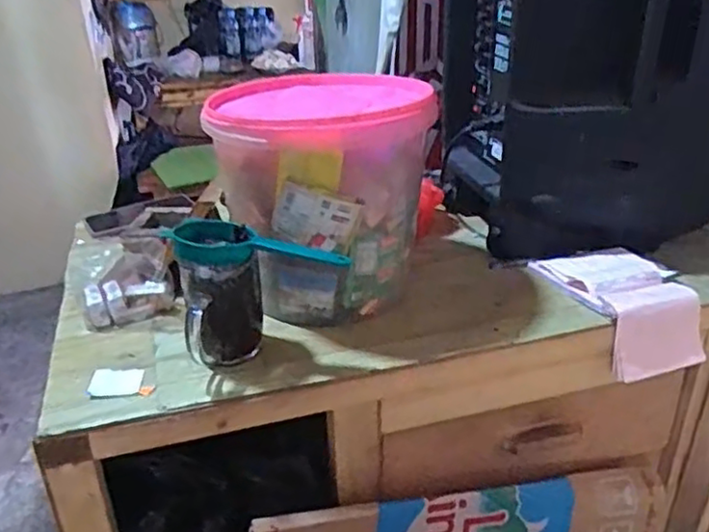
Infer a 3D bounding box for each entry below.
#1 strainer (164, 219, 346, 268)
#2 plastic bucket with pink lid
[{"bbox_3d":[-0.097,-0.021,0.692,0.185,0.030,0.072,7,25,-20],"label":"strainer"},{"bbox_3d":[-0.037,-0.084,0.808,0.236,0.244,0.228,-10,30,-13],"label":"plastic bucket with pink lid"}]

